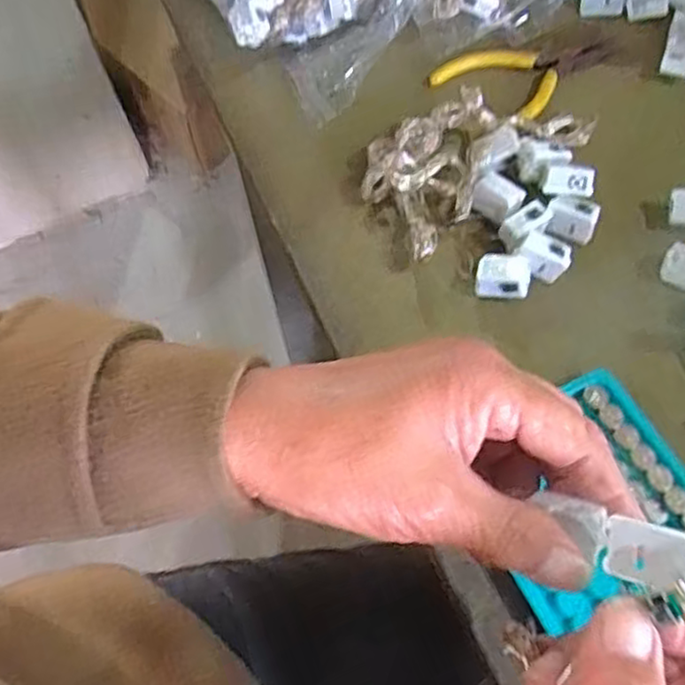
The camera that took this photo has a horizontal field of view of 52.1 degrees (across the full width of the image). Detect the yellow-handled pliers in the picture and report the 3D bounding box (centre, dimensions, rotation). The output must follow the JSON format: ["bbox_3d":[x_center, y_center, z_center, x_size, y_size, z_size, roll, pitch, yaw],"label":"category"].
[{"bbox_3d":[0.110,-0.177,0.443,0.069,0.007,0.089,40,72,21],"label":"yellow-handled pliers"}]

